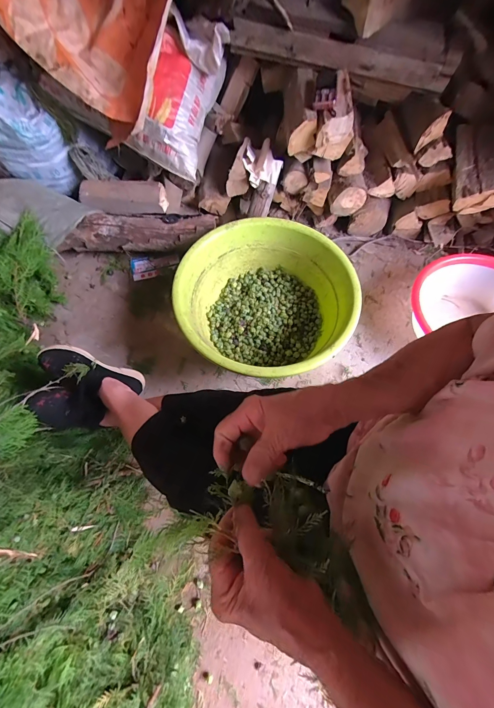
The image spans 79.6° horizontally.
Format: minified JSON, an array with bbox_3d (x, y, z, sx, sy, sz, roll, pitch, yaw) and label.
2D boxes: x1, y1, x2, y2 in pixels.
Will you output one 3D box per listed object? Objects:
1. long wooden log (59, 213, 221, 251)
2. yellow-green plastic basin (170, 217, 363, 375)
[{"bbox_3d":[-0.337,-0.377,0.923,0.479,0.078,0.095,1,66,1],"label":"long wooden log"},{"bbox_3d":[0.047,-0.127,0.810,0.436,0.191,0.428,0,66,1],"label":"yellow-green plastic basin"}]

